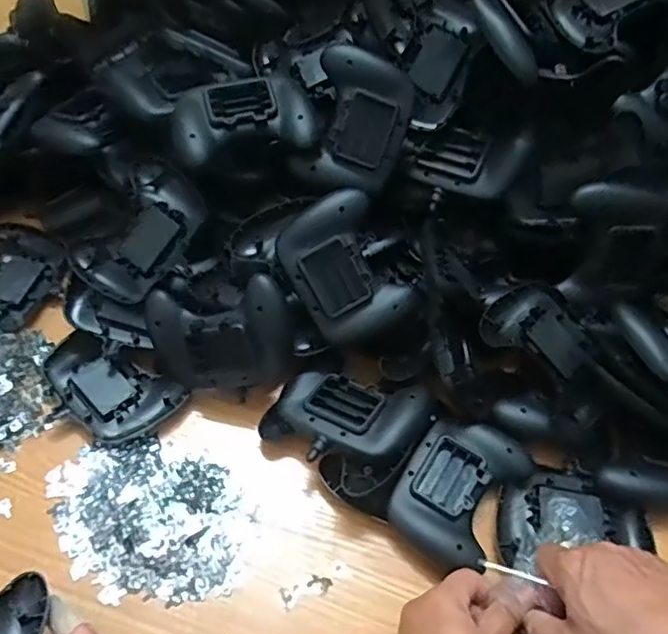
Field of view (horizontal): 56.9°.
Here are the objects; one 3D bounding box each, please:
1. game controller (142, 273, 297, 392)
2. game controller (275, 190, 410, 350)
[{"bbox_3d":[-0.093,0.017,0.521,0.121,0.091,0.031,-7,17,12],"label":"game controller"},{"bbox_3d":[0.007,-0.039,0.526,0.086,0.046,0.118,-22,96,0],"label":"game controller"}]

